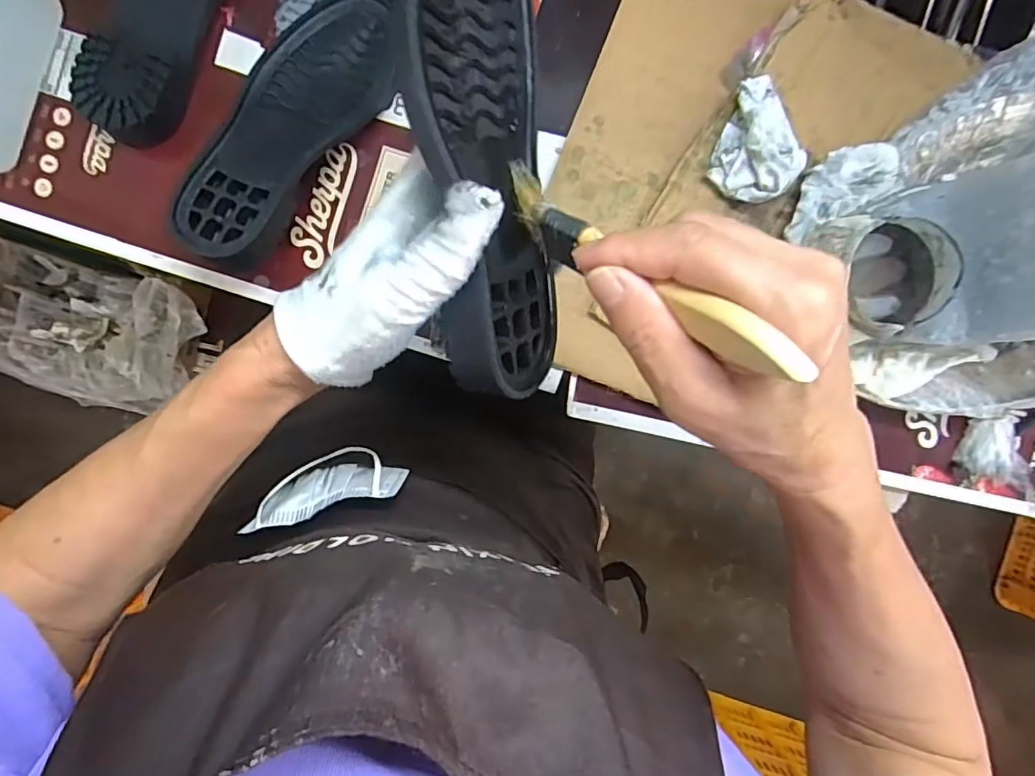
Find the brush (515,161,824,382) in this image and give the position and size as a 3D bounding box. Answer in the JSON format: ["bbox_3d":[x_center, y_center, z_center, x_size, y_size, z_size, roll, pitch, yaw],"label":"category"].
[{"bbox_3d":[0.040,-0.044,0.200,0.018,0.017,0.148,-45,53,1],"label":"brush"}]

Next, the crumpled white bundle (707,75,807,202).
[{"bbox_3d":[0.162,-0.159,0.352,0.056,0.032,0.077,18,92,-3],"label":"crumpled white bundle"}]

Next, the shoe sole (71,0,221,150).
[{"bbox_3d":[-0.237,-0.265,0.361,0.071,0.030,0.205,11,92,-3],"label":"shoe sole"}]

